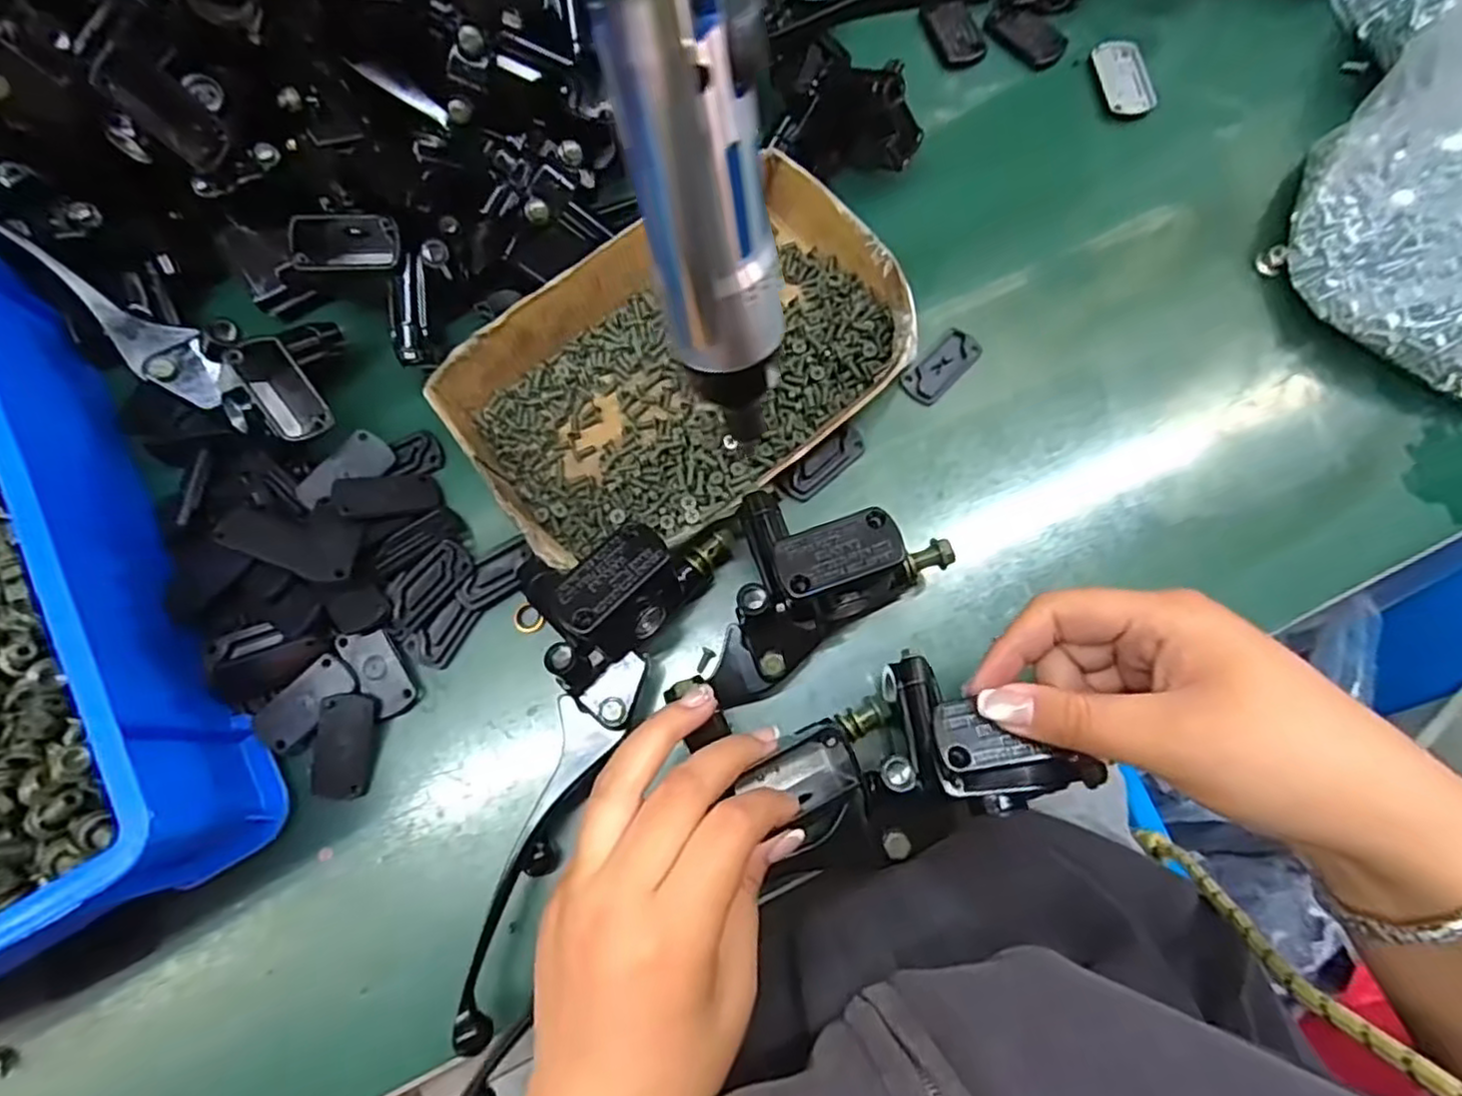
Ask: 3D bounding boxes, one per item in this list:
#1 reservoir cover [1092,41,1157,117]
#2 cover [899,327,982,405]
[{"bbox_3d":[0.234,-0.280,0.421,0.029,0.006,0.051,-13,77,-2],"label":"reservoir cover"},{"bbox_3d":[0.113,-0.099,0.382,0.023,0.006,0.045,44,81,10],"label":"cover"}]

